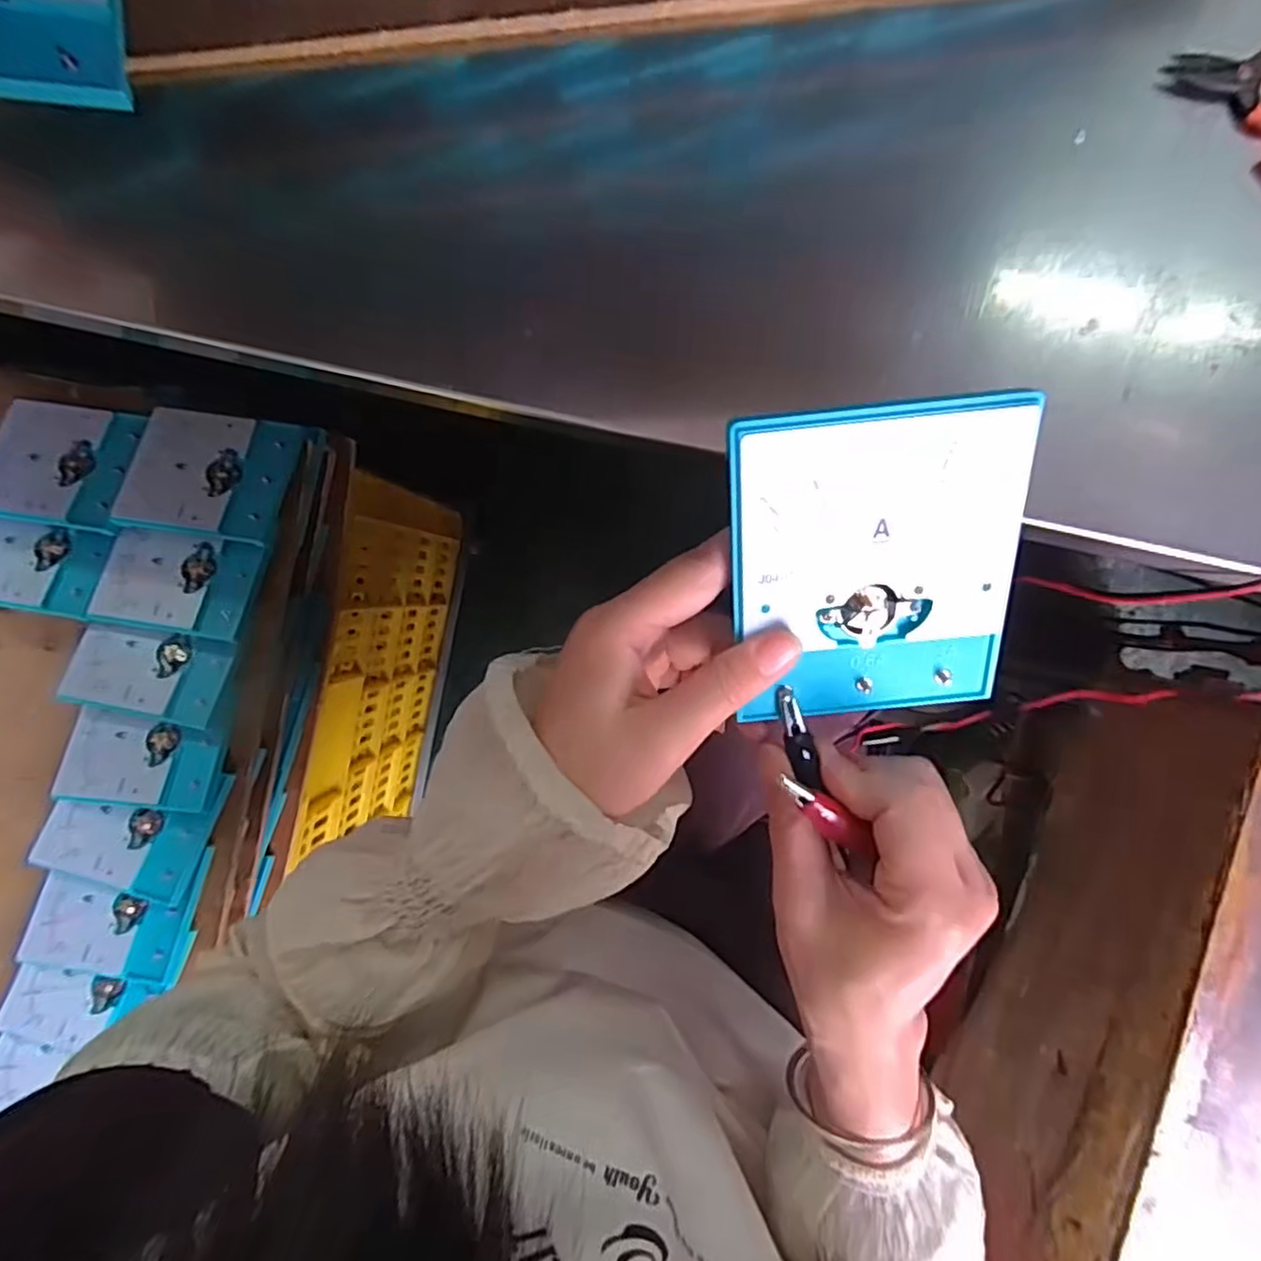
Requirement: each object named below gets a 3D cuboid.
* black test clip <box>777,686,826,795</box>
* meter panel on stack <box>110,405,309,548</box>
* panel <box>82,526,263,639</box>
[{"bbox_3d":[0.065,0.042,0.255,0.011,0.005,0.041,-17,96,4],"label":"black test clip"},{"bbox_3d":[-0.313,-0.115,0.495,0.115,0.017,0.096,8,75,-2],"label":"meter panel on stack"},{"bbox_3d":[-0.337,-0.037,0.491,0.115,0.015,0.072,10,78,2],"label":"panel"}]

